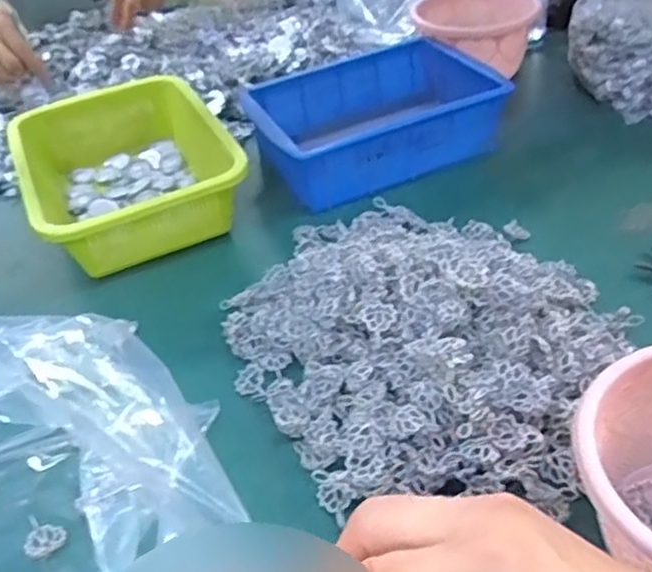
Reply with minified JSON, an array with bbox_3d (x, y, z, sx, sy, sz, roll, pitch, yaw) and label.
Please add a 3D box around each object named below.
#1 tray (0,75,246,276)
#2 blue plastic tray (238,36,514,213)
[{"bbox_3d":[-0.214,-0.130,0.731,0.188,0.080,0.287,-21,41,-16],"label":"tray"},{"bbox_3d":[0.052,-0.179,0.756,0.250,0.075,0.181,-19,41,-14],"label":"blue plastic tray"}]

